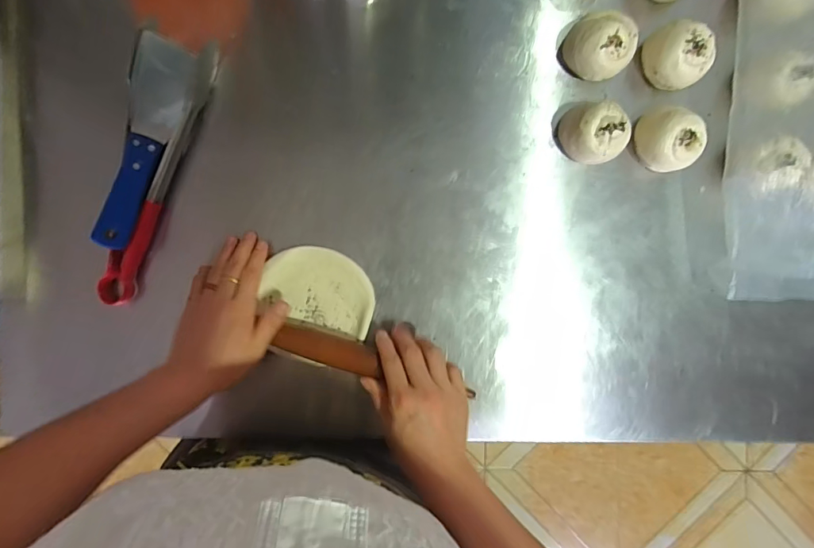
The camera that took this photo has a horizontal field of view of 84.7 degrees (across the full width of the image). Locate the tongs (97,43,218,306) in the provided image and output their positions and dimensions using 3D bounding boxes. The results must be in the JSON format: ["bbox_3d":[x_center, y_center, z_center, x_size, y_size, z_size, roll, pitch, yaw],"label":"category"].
[{"bbox_3d":[-0.269,-0.108,0.485,0.026,0.029,0.296,20,90,-3],"label":"tongs"}]

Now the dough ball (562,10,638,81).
[{"bbox_3d":[0.212,-0.249,0.486,0.066,0.050,0.066,9,91,-2],"label":"dough ball"}]

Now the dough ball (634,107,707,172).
[{"bbox_3d":[0.290,-0.150,0.494,0.056,0.052,0.069,-5,91,-2],"label":"dough ball"}]

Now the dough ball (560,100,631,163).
[{"bbox_3d":[0.201,-0.152,0.488,0.052,0.055,0.066,-38,92,-1],"label":"dough ball"}]

